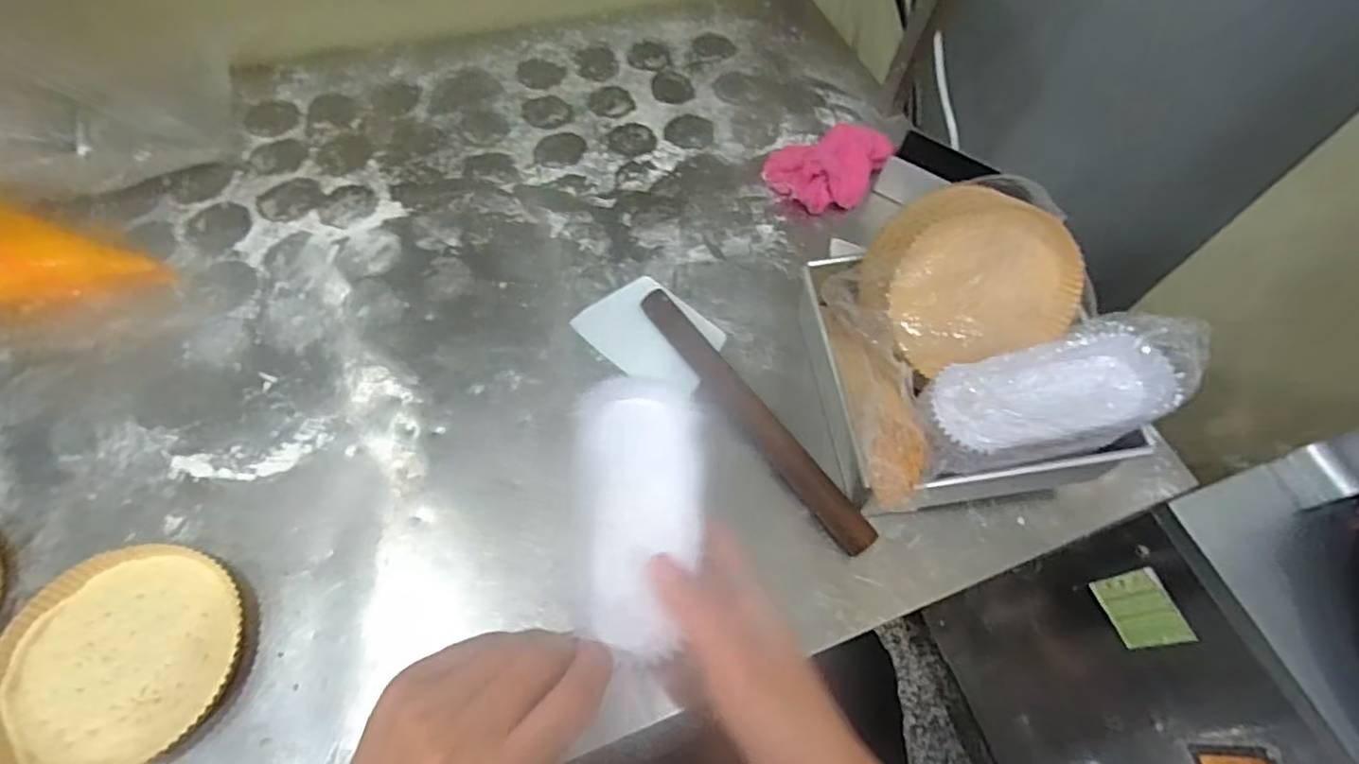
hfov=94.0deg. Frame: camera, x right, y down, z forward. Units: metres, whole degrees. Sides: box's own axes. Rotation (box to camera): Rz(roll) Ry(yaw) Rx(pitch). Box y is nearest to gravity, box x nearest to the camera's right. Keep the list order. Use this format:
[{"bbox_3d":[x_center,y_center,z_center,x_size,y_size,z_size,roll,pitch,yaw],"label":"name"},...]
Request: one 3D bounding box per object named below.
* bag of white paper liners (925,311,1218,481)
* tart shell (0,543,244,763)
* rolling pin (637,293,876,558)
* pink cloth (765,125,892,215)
[{"bbox_3d":[0.250,0.010,0.429,0.171,0.044,0.075,-23,61,15],"label":"bag of white paper liners"},{"bbox_3d":[-0.381,0.190,0.430,0.149,0.018,0.147,2,60,-3],"label":"tart shell"},{"bbox_3d":[0.058,0.028,0.544,0.028,0.031,0.283,-33,68,-20],"label":"rolling pin"},{"bbox_3d":[0.173,-0.243,0.703,0.147,0.035,0.100,-32,67,-20],"label":"pink cloth"}]

